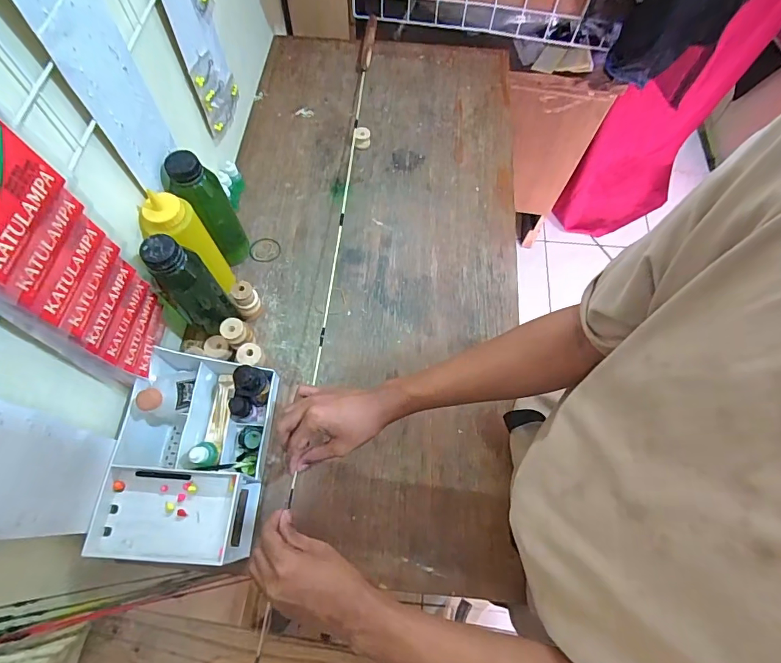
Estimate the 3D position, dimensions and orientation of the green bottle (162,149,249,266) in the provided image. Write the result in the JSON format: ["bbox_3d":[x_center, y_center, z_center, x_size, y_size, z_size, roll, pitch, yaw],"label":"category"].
[{"bbox_3d":[-0.249,-0.162,0.605,0.059,0.191,0.059,1,66,-2],"label":"green bottle"}]

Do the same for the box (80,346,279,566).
[{"bbox_3d":[-0.236,0.143,0.524,0.150,0.110,0.233,4,66,0],"label":"box"}]

